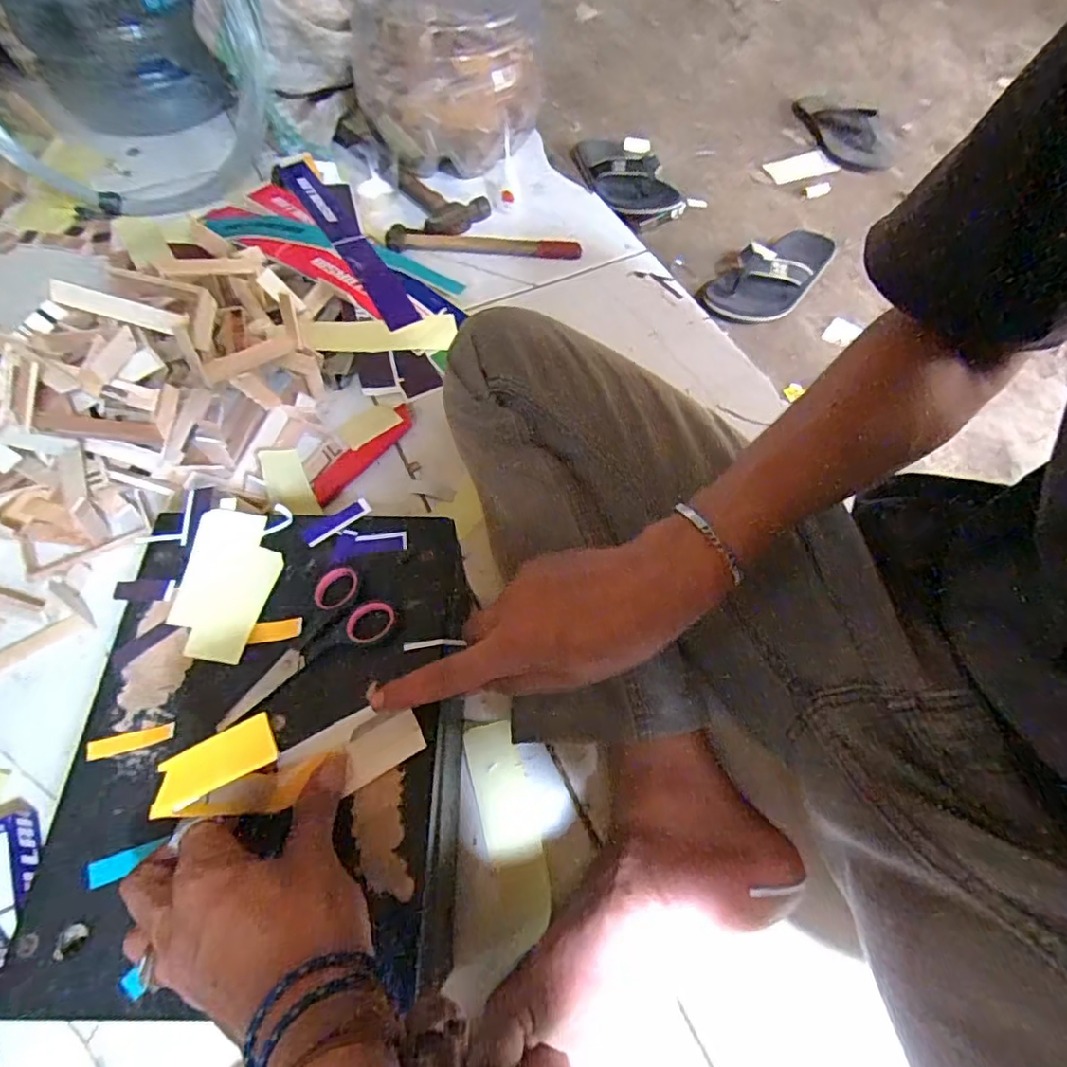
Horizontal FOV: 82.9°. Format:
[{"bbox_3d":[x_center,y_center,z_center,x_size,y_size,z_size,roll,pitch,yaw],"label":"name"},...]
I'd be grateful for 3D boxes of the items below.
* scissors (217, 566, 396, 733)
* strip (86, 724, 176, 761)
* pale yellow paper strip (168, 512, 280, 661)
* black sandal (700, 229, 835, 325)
[{"bbox_3d":[-0.144,0.065,0.367,0.112,0.009,0.054,-31,67,-16],"label":"scissors"},{"bbox_3d":[-0.228,0.117,0.341,0.045,0.004,0.011,-13,63,-8],"label":"strip"},{"bbox_3d":[-0.199,0.031,0.389,0.059,0.008,0.098,6,62,2],"label":"pale yellow paper strip"},{"bbox_3d":[0.362,-0.403,0.929,0.127,0.059,0.258,37,67,17],"label":"black sandal"}]

